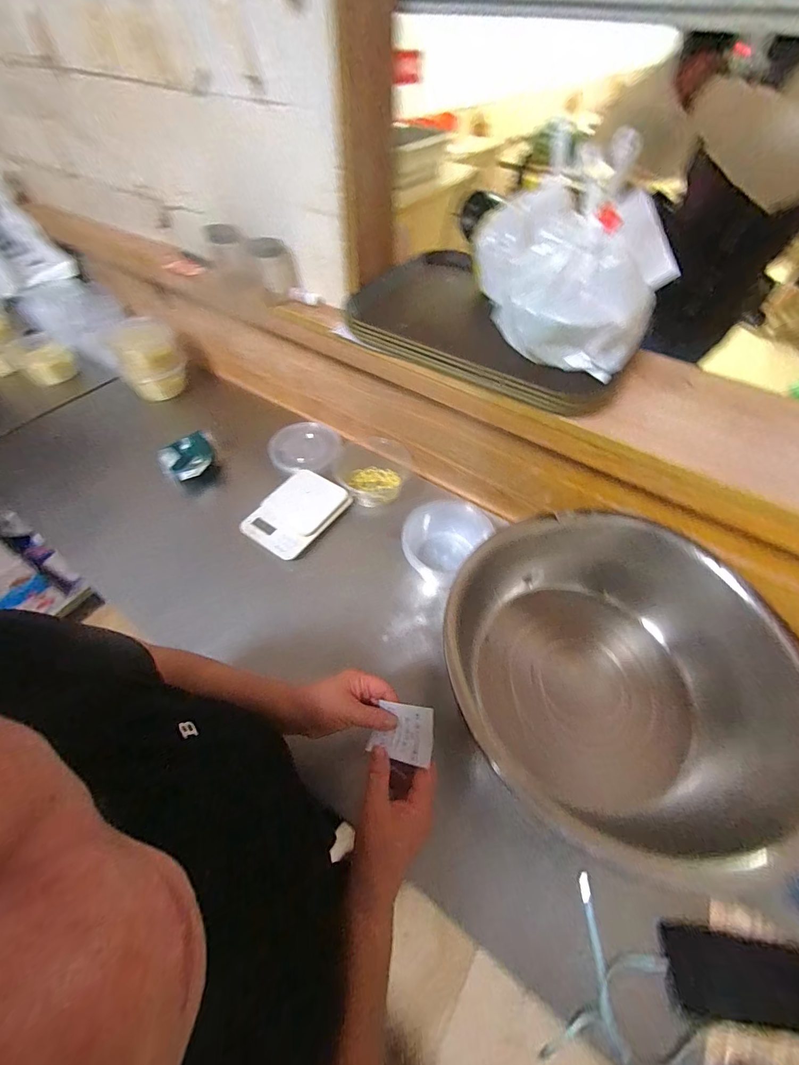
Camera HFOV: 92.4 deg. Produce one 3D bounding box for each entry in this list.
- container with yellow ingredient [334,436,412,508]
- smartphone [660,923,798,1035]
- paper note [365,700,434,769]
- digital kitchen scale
[{"bbox_3d":[-0.059,-0.142,0.873,0.175,0.061,0.169,-4,54,-4],"label":"container with yellow ingredient"},{"bbox_3d":[0.386,0.501,0.430,0.148,0.015,0.072,-3,53,12],"label":"smartphone"},{"bbox_3d":[0.003,0.211,0.405,0.066,0.004,0.053,1,55,20],"label":"paper note"},{"bbox_3d":[-0.214,-0.043,0.789,0.148,0.025,0.187,30,59,19],"label":"digital kitchen scale"}]

